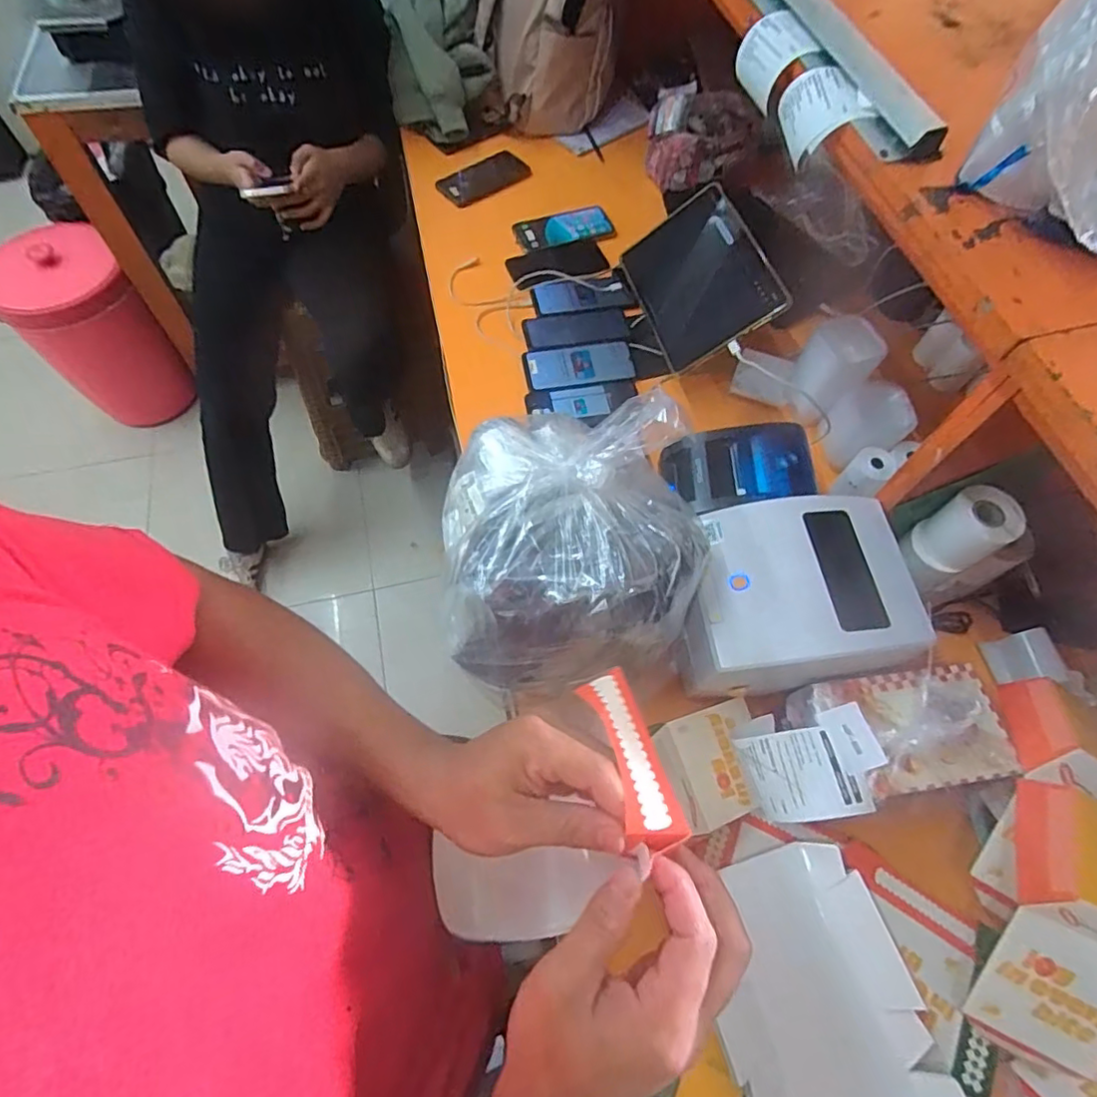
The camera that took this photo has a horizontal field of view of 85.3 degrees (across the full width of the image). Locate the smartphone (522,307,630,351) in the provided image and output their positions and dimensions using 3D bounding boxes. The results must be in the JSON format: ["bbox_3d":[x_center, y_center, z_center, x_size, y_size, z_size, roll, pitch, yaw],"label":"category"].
[{"bbox_3d":[0.043,-0.341,0.920,0.165,0.013,0.066,-11,72,-13],"label":"smartphone"}]

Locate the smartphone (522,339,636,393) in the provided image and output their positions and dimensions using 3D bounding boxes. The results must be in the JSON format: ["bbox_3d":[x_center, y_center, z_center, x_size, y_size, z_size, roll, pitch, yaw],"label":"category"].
[{"bbox_3d":[0.048,-0.275,0.895,0.167,0.008,0.075,-11,72,-13],"label":"smartphone"}]

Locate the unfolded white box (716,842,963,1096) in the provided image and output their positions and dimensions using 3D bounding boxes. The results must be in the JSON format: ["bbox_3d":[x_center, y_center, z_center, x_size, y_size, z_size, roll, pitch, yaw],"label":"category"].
[{"bbox_3d":[0.247,0.438,0.499,0.168,0.019,0.322,-13,64,-9],"label":"unfolded white box"}]

